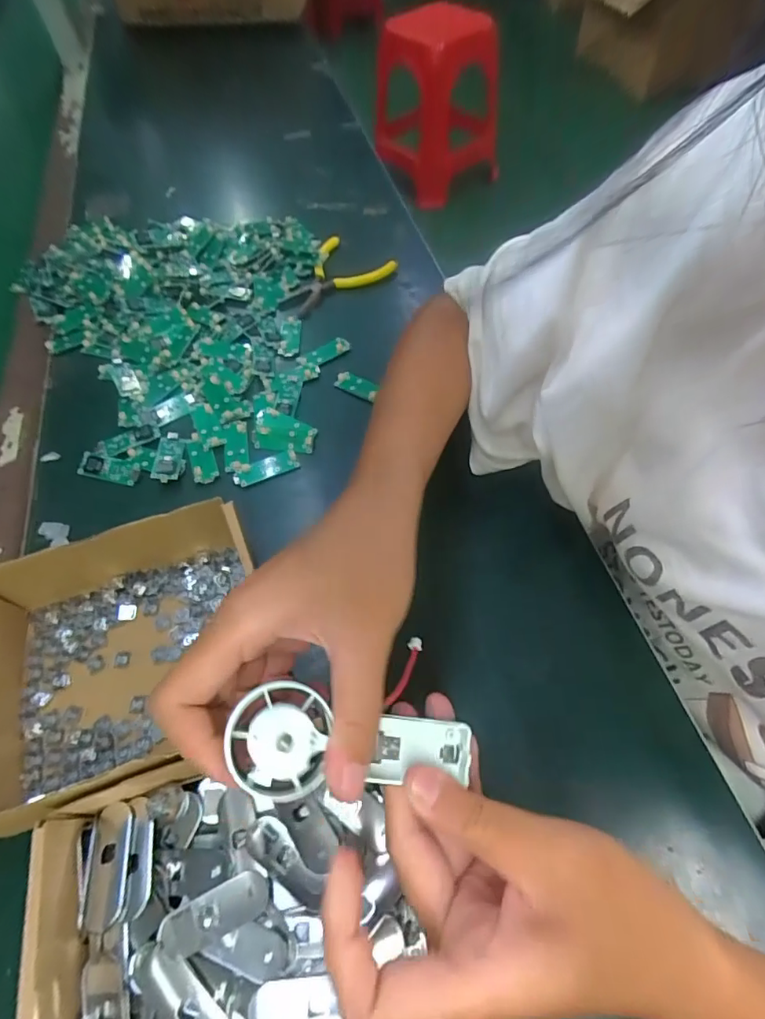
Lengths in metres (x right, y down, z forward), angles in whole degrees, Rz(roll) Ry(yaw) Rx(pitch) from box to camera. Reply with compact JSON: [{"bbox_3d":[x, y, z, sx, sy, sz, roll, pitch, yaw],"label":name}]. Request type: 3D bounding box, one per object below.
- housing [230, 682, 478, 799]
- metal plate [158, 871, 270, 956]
[{"bbox_3d":[-0.010,0.089,0.191,0.090,0.015,0.037,11,57,-17],"label":"housing"},{"bbox_3d":[-0.077,0.185,0.231,0.050,0.004,0.017,-21,60,-12],"label":"metal plate"}]

